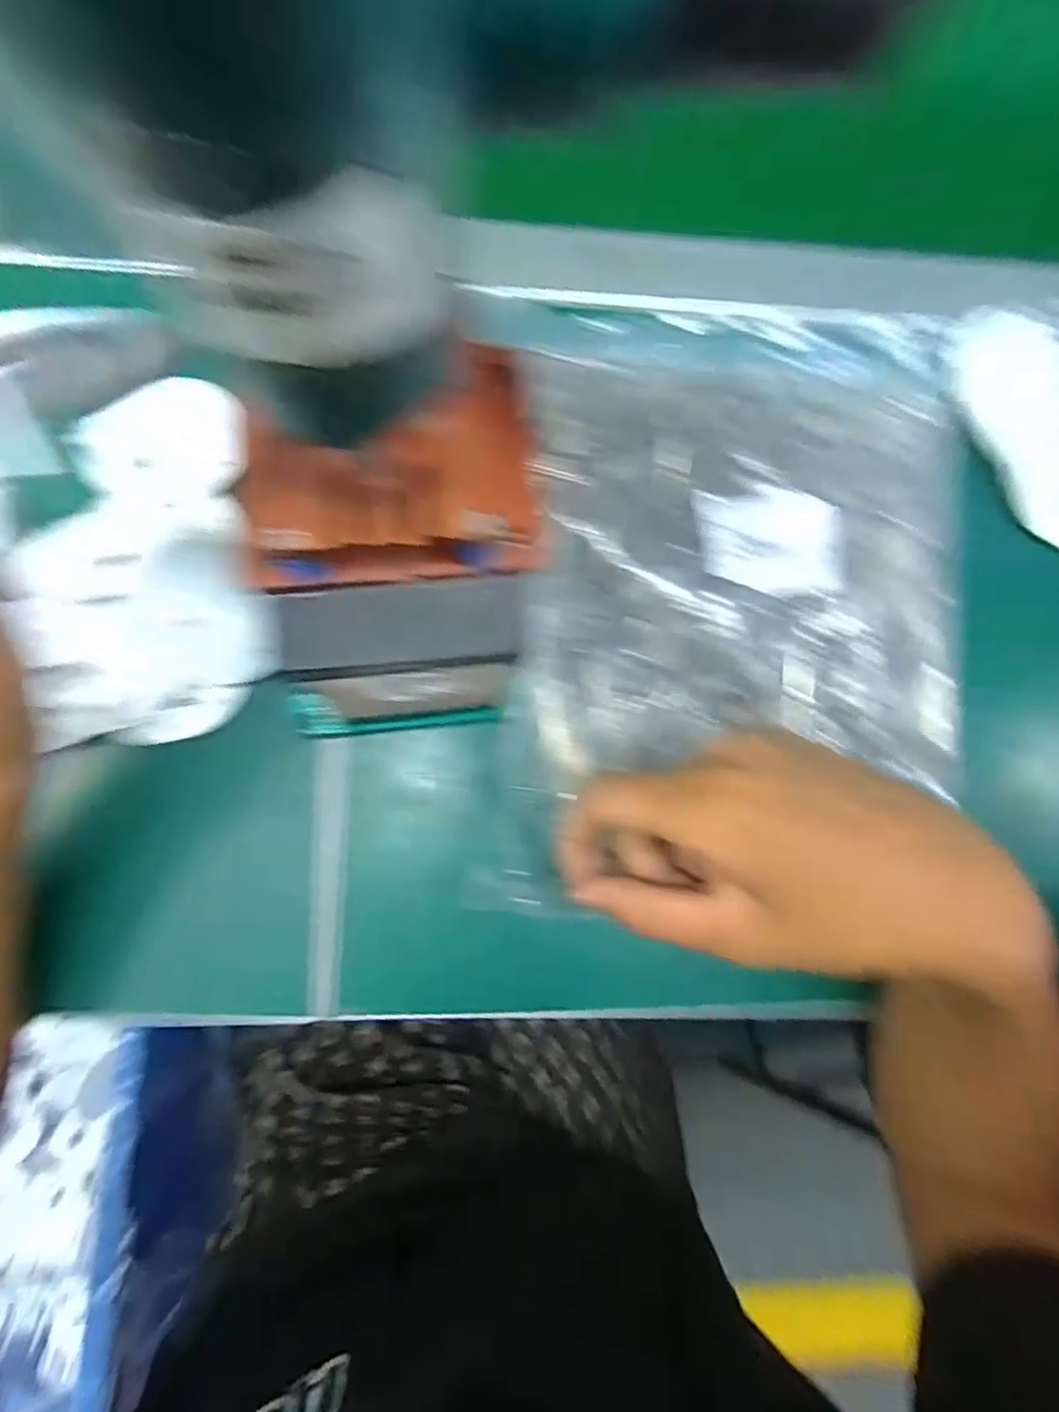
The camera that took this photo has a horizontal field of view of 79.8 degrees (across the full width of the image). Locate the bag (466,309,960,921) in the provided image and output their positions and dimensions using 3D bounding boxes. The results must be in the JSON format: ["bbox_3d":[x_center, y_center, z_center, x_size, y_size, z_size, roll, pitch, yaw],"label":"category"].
[{"bbox_3d":[0.099,-0.052,0.280,0.213,0.032,0.282,5,83,-6],"label":"bag"}]

